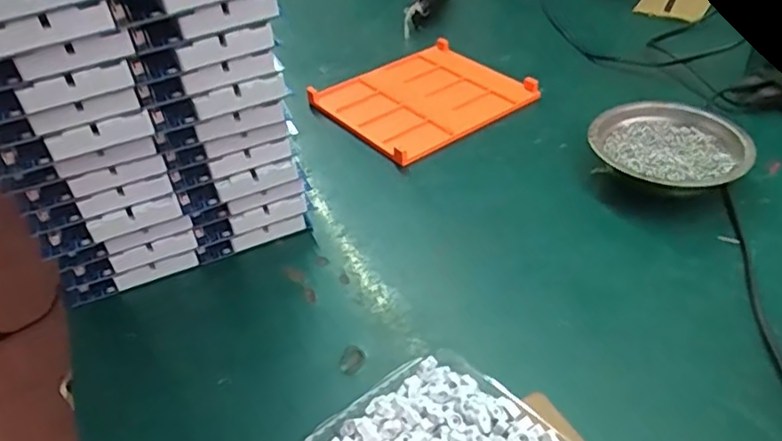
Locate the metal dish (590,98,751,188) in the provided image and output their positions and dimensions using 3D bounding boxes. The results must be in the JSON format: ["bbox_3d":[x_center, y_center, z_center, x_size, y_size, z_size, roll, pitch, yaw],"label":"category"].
[{"bbox_3d":[0.237,-0.060,0.539,0.118,0.037,0.123,-3,40,3],"label":"metal dish"}]

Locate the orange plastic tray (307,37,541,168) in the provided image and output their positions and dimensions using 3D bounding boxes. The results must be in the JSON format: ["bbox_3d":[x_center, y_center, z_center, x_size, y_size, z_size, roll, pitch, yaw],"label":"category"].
[{"bbox_3d":[0.030,-0.139,0.676,0.192,0.012,0.174,-28,45,-24],"label":"orange plastic tray"}]

